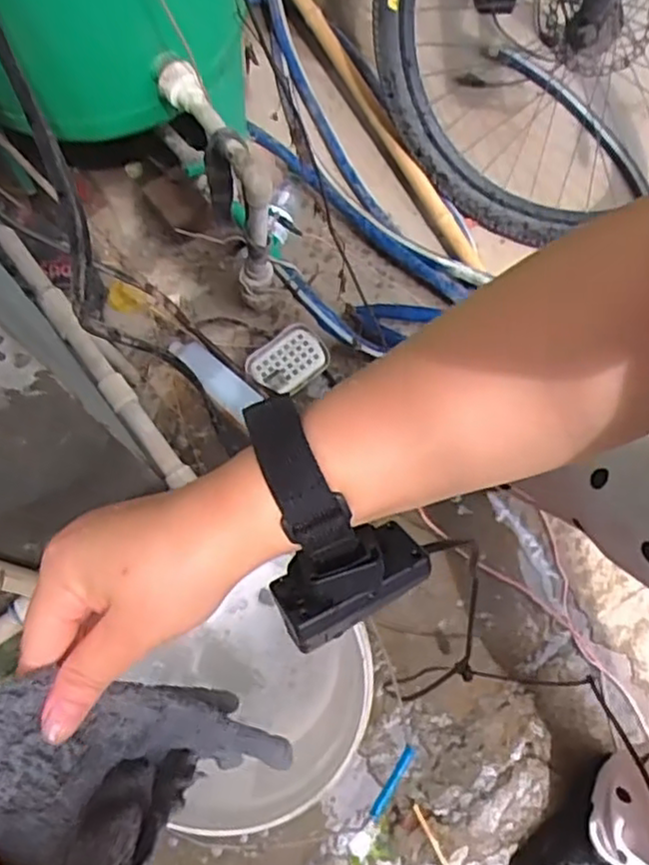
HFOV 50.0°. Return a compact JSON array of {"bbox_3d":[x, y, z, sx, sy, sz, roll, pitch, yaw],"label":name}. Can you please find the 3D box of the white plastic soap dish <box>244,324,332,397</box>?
[{"bbox_3d":[-0.059,-0.118,1.106,0.121,0.022,0.088,-37,77,-11],"label":"white plastic soap dish"}]

